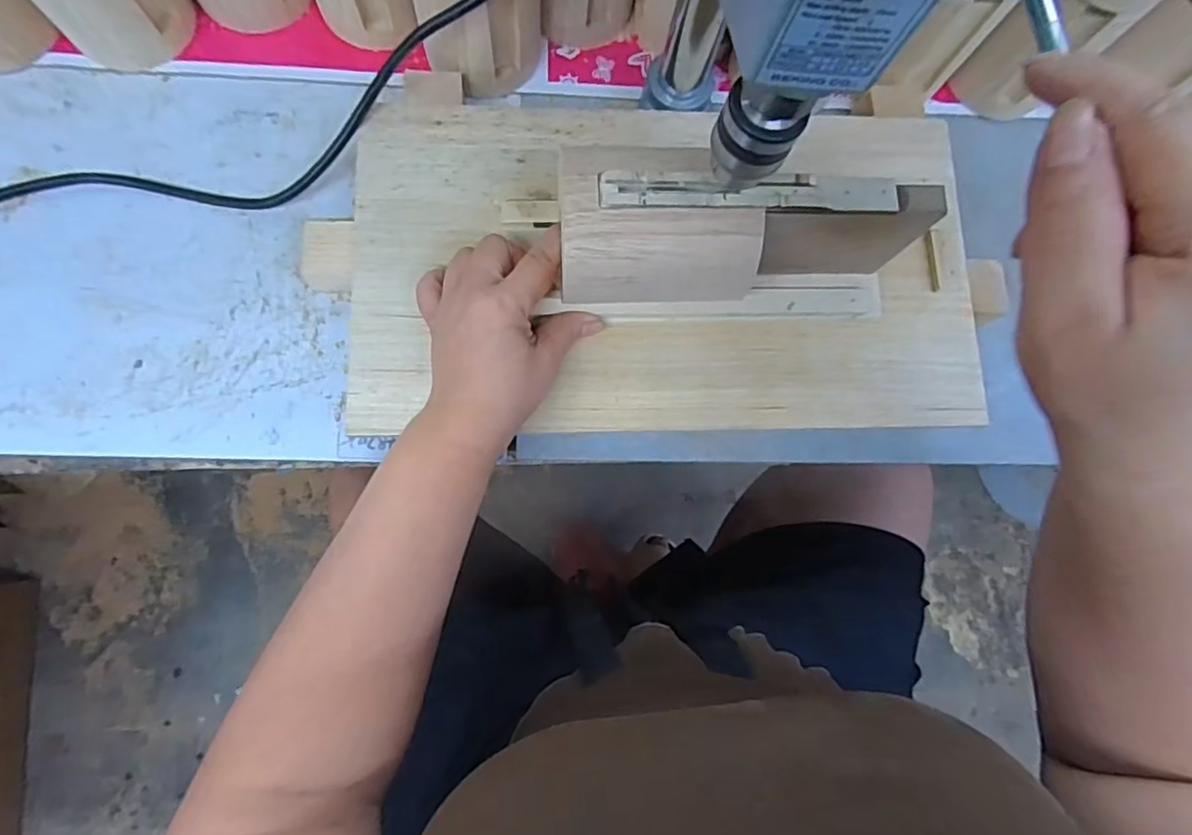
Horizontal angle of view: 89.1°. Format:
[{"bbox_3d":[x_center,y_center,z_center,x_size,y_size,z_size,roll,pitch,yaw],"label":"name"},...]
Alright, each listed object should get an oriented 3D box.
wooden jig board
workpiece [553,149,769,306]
[{"bbox_3d":[0.046,-0.098,0.372,0.377,0.021,0.212,-1,81,-5],"label":"wooden jig board"},{"bbox_3d":[0.031,-0.099,0.306,0.097,0.037,0.071,-4,82,-5],"label":"workpiece"}]

